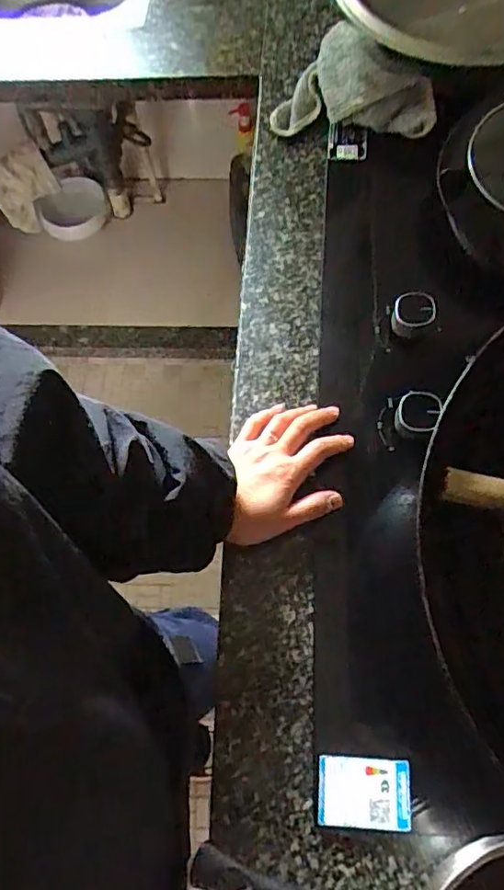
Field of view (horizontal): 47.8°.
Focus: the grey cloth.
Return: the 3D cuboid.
[{"bbox_3d":[0.130,-0.452,0.712,0.199,0.095,0.110,11,68,6],"label":"grey cloth"}]

